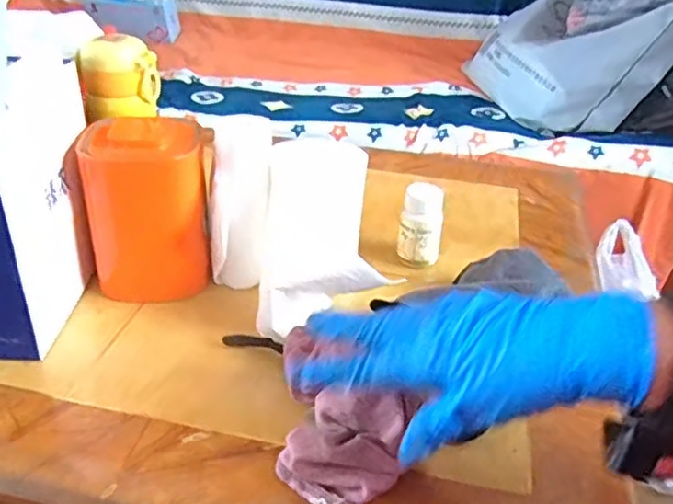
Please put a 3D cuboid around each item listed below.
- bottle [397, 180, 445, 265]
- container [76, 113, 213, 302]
[{"bbox_3d":[0.086,-0.029,0.667,0.042,0.078,0.032,11,33,11],"label":"bottle"},{"bbox_3d":[-0.175,-0.045,0.621,0.110,0.152,0.086,-1,32,-8],"label":"container"}]

